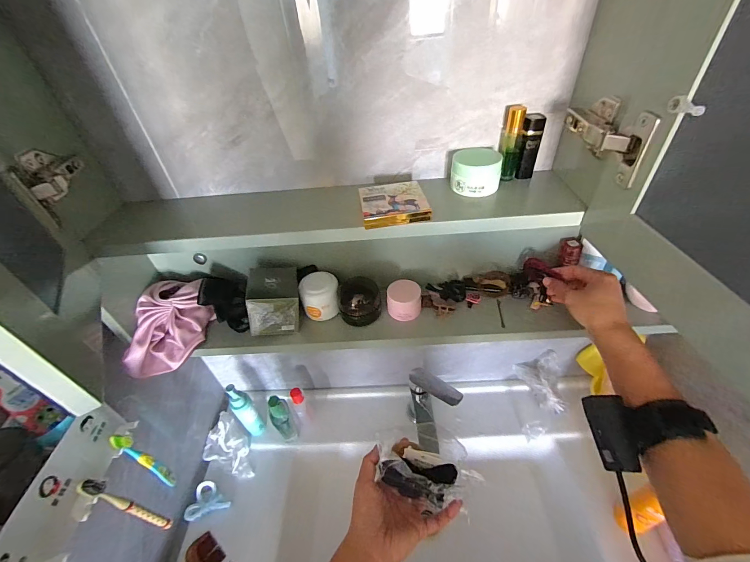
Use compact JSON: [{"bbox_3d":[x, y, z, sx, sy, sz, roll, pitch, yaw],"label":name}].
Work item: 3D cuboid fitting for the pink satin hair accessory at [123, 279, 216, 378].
[{"bbox_3d":[-0.300,0.072,0.487,0.078,0.089,0.129,6,44,12],"label":"pink satin hair accessory"}]

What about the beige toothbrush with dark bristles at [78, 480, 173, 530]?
[{"bbox_3d":[-0.295,0.270,0.399,0.021,0.175,0.014,9,45,16],"label":"beige toothbrush with dark bristles"}]

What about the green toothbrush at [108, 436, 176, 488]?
[{"bbox_3d":[-0.292,0.232,0.427,0.010,0.139,0.019,15,47,22],"label":"green toothbrush"}]

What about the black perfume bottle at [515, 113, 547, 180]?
[{"bbox_3d":[0.188,-0.162,0.405,0.022,0.072,0.017,13,46,20],"label":"black perfume bottle"}]

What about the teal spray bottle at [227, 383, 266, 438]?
[{"bbox_3d":[-0.265,0.273,0.690,0.036,0.173,0.032,-34,49,-27],"label":"teal spray bottle"}]

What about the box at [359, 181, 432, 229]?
[{"bbox_3d":[0.022,-0.090,0.386,0.073,0.011,0.079,-7,42,-1],"label":"box"}]

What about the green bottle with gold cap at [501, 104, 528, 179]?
[{"bbox_3d":[0.166,-0.164,0.401,0.021,0.081,0.017,13,46,20],"label":"green bottle with gold cap"}]

